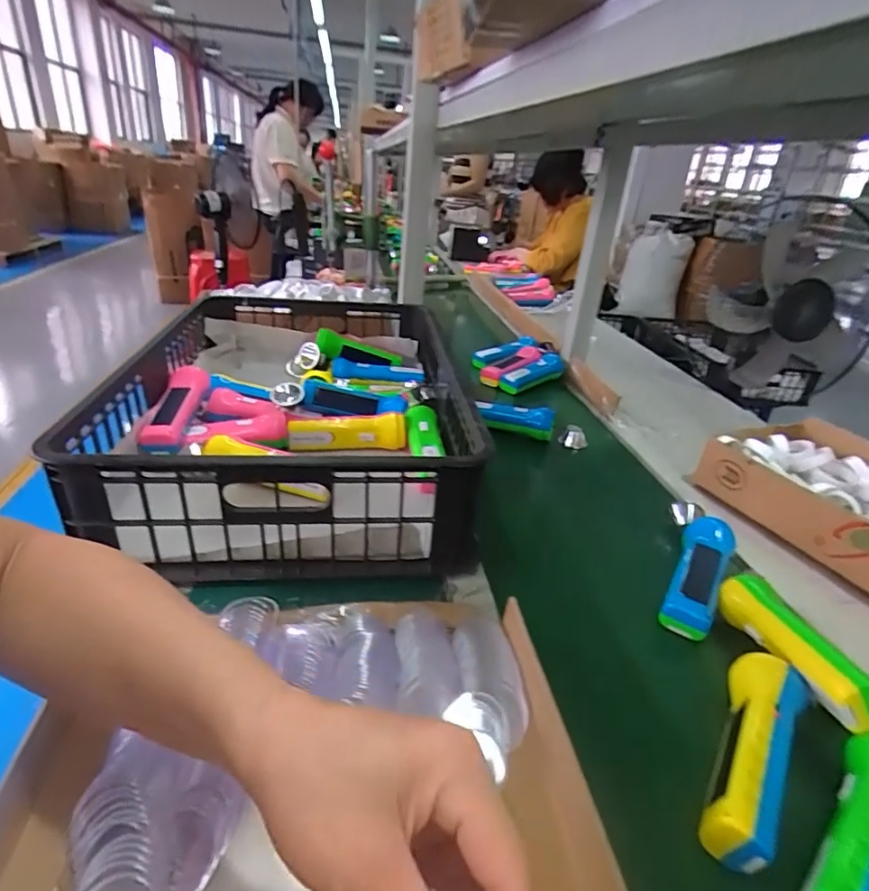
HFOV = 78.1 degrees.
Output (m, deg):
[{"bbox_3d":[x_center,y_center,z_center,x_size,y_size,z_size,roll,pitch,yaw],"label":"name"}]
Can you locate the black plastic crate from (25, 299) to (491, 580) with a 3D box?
[{"bbox_3d":[-0.169,-0.059,0.715,0.395,0.131,0.556,2,28,-8],"label":"black plastic crate"}]

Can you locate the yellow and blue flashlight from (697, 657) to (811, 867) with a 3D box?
[{"bbox_3d":[0.226,0.213,0.382,0.050,0.043,0.155,25,33,32],"label":"yellow and blue flashlight"}]

